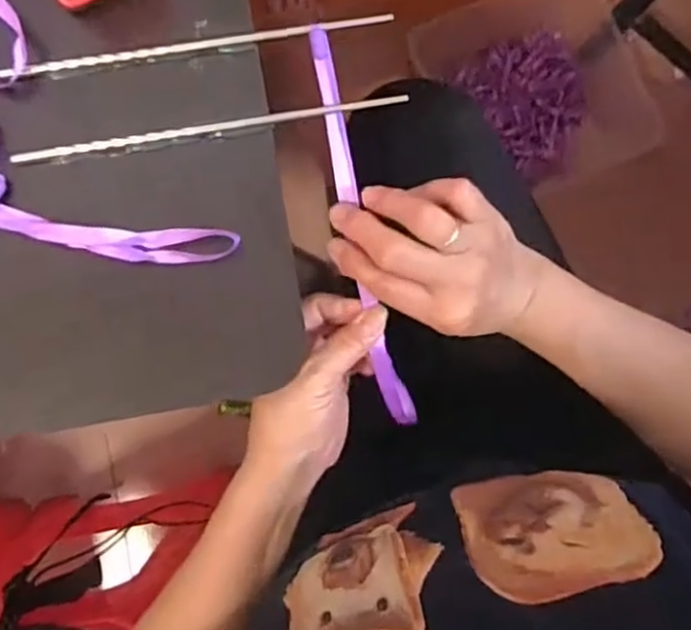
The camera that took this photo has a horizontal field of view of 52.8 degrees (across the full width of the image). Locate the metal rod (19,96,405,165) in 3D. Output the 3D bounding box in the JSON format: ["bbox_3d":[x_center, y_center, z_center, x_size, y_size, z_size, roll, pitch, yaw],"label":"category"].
[{"bbox_3d":[-0.074,-0.106,0.392,0.220,0.006,0.007,-10,87,-4],"label":"metal rod"}]

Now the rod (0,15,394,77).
[{"bbox_3d":[-0.082,-0.153,0.396,0.219,0.010,0.008,-11,87,-4],"label":"rod"}]

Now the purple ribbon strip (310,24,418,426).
[{"bbox_3d":[0.012,-0.043,0.423,0.021,0.020,0.250,-14,105,-5],"label":"purple ribbon strip"}]

